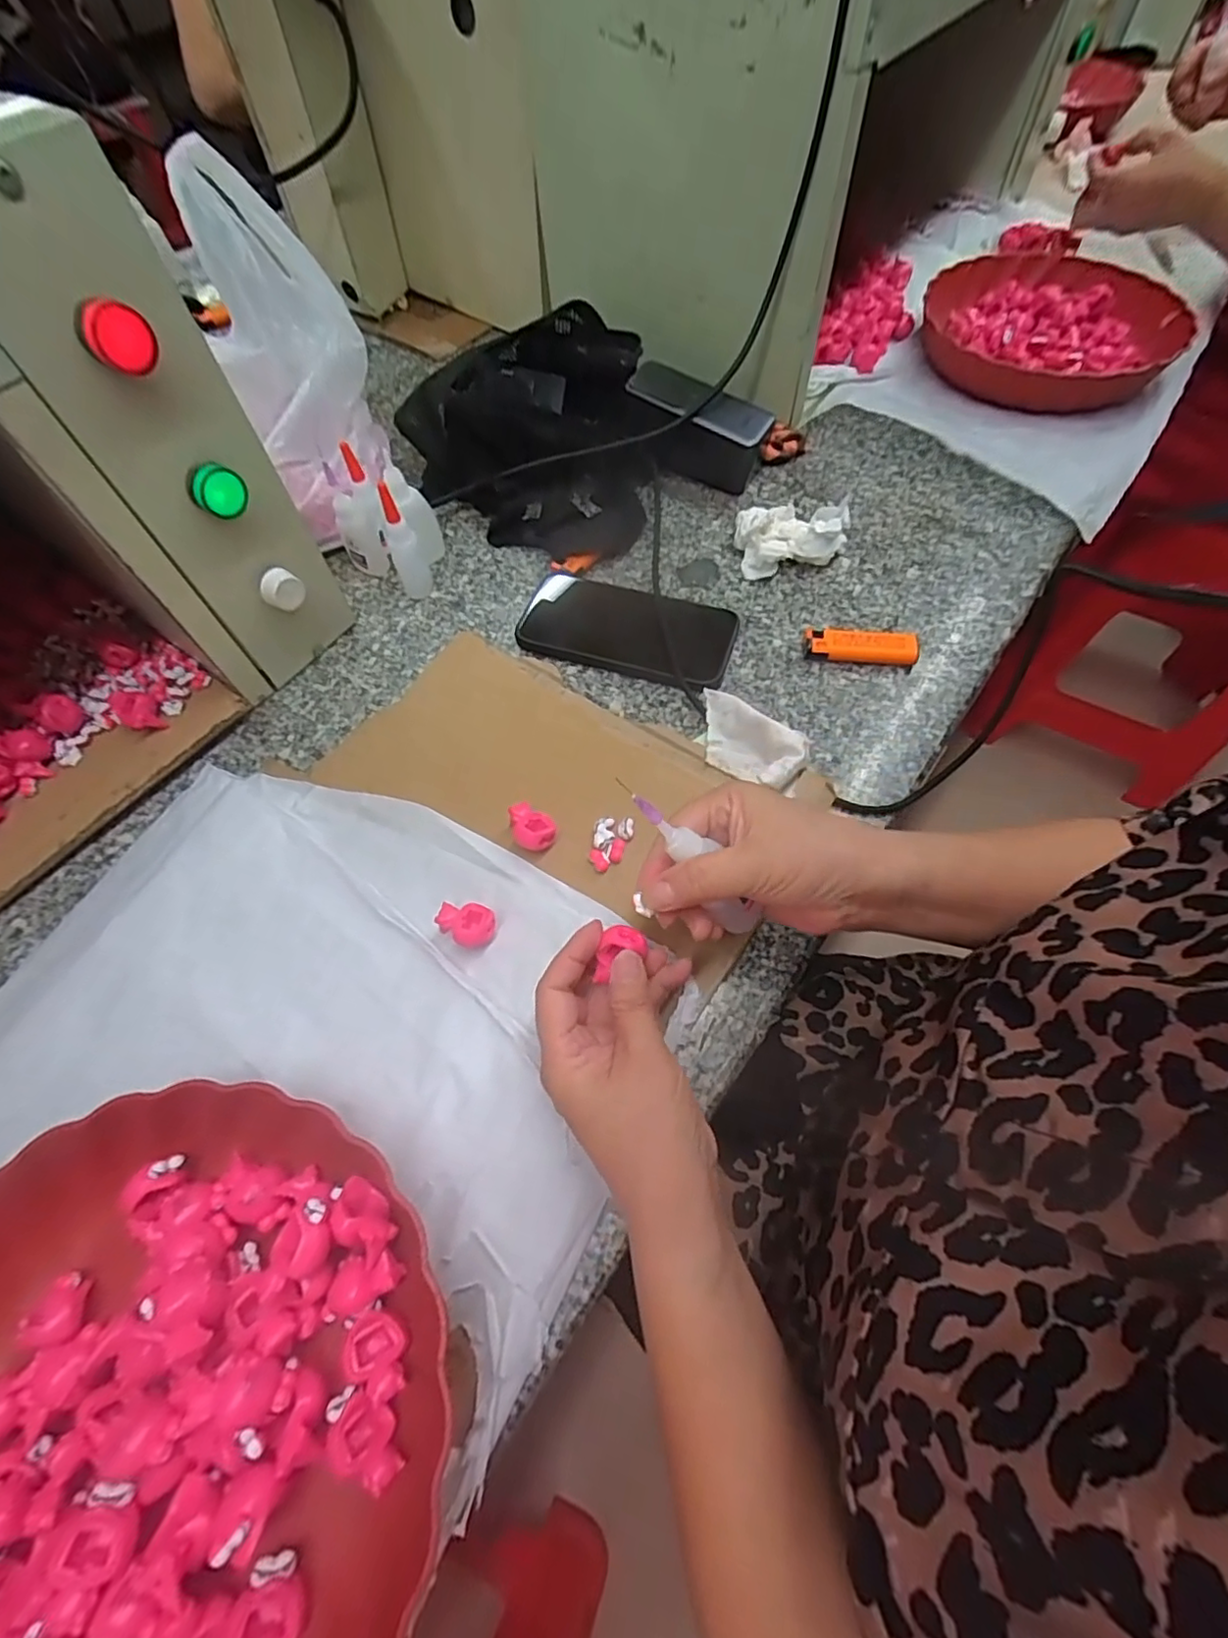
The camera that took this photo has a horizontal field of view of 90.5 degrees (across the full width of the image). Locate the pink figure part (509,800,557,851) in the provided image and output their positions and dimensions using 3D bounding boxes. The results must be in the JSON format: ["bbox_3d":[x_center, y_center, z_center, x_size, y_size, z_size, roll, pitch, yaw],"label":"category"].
[{"bbox_3d":[-0.051,0.006,0.380,0.025,0.018,0.033,-26,64,-13],"label":"pink figure part"}]

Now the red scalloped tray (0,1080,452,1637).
[{"bbox_3d":[-0.190,0.242,0.238,0.227,0.043,0.238,-14,62,-6],"label":"red scalloped tray"}]

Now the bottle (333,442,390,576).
[{"bbox_3d":[-0.209,-0.251,0.501,0.035,0.092,0.034,-6,47,-5],"label":"bottle"}]

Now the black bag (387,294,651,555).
[{"bbox_3d":[-0.068,-0.363,0.554,0.210,0.091,0.224,10,62,6],"label":"black bag"}]

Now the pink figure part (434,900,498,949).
[{"bbox_3d":[-0.084,0.061,0.347,0.032,0.016,0.024,11,62,7],"label":"pink figure part"}]

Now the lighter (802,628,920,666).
[{"bbox_3d":[0.185,-0.131,0.458,0.081,0.015,0.026,5,61,4],"label":"lighter"}]

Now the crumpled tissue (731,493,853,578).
[{"bbox_3d":[0.146,-0.231,0.505,0.087,0.036,0.055,6,61,4],"label":"crumpled tissue"}]

